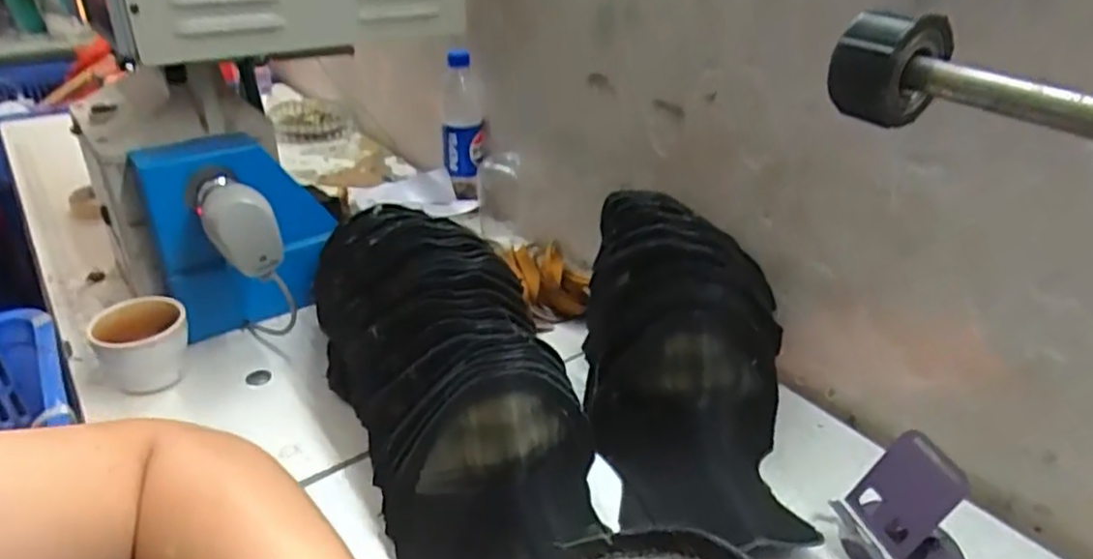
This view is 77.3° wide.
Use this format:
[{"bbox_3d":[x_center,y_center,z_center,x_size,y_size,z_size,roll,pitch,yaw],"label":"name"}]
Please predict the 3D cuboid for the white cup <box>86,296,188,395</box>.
[{"bbox_3d":[-0.386,0.069,0.661,0.079,0.070,0.090,-24,39,-34],"label":"white cup"}]

